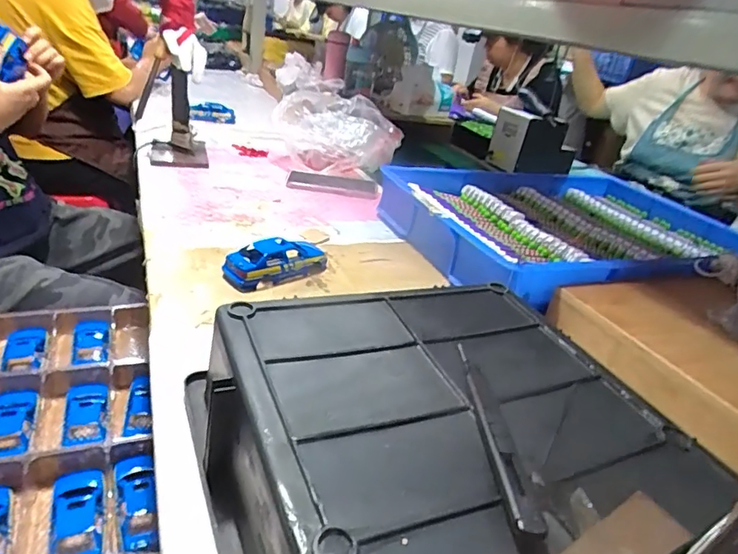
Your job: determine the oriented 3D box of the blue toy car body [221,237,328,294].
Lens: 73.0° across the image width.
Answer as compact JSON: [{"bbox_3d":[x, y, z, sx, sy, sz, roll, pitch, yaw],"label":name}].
[{"bbox_3d":[-0.114,-0.022,0.614,0.068,0.038,0.130,32,35,34],"label":"blue toy car body"}]

